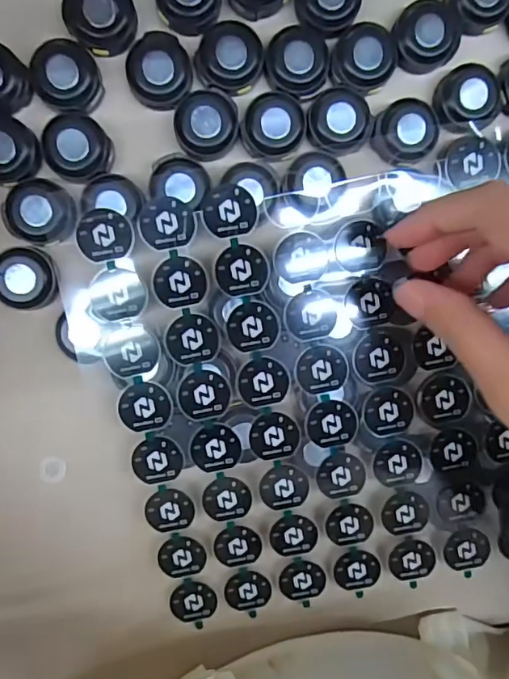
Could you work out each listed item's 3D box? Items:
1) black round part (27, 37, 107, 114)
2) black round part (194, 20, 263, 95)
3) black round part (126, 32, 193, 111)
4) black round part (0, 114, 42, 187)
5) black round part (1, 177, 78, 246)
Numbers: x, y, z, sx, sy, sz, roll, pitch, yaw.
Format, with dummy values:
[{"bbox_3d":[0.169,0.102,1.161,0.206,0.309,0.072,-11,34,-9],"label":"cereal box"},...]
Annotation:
[{"bbox_3d":[-0.084,-0.119,0.224,0.029,0.009,0.030,6,96,-5],"label":"black round part"},{"bbox_3d":[-0.011,-0.128,0.227,0.029,0.010,0.028,0,97,-4],"label":"black round part"},{"bbox_3d":[-0.043,-0.122,0.226,0.029,0.009,0.030,0,97,-4],"label":"black round part"},{"bbox_3d":[-0.113,-0.086,0.224,0.029,0.009,0.029,0,97,-4],"label":"black round part"},{"bbox_3d":[-0.097,-0.058,0.229,0.032,0.008,0.029,20,95,-6],"label":"black round part"}]

